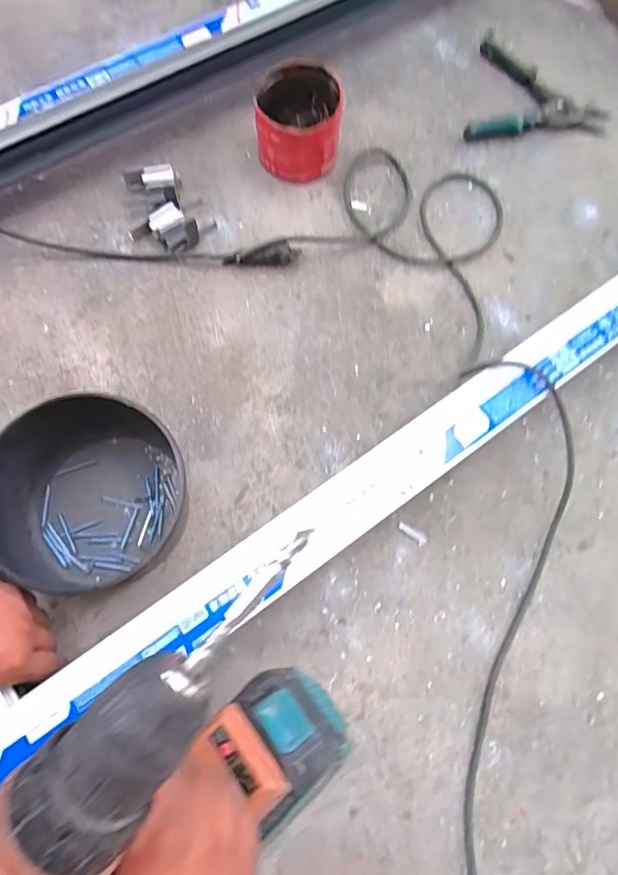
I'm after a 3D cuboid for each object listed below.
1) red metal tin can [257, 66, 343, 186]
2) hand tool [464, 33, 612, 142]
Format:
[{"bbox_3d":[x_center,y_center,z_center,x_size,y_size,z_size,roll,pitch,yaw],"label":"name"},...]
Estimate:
[{"bbox_3d":[-0.015,-0.407,0.677,0.106,0.085,0.103,2,73,-3],"label":"red metal tin can"},{"bbox_3d":[0.335,-0.488,0.735,0.194,0.026,0.192,14,75,2],"label":"hand tool"}]

